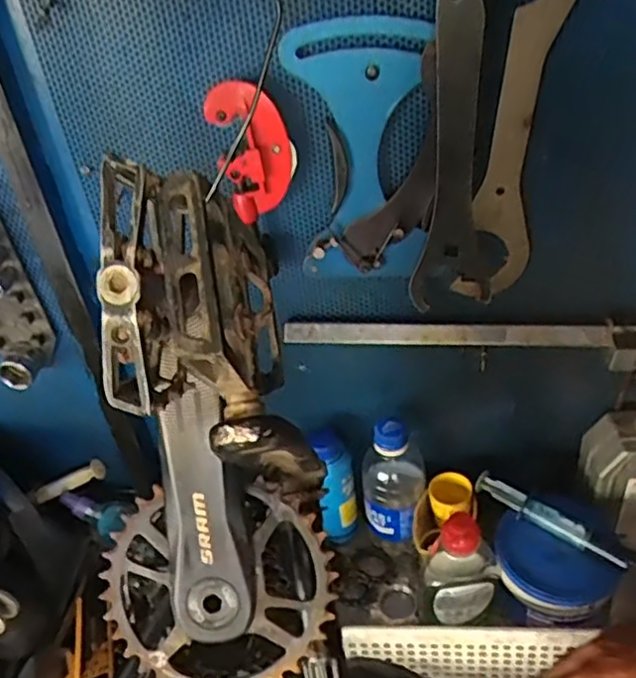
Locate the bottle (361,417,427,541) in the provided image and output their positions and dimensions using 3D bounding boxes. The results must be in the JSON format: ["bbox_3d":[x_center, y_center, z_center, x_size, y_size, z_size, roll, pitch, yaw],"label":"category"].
[{"bbox_3d":[0.073,0.135,0.645,0.064,0.134,0.061,-2,37,9],"label":"bottle"}]

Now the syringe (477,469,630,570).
[{"bbox_3d":[0.204,0.159,0.585,0.140,0.018,0.014,25,48,37],"label":"syringe"}]

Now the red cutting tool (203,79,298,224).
[{"bbox_3d":[-0.048,-0.135,0.479,0.057,0.098,0.018,1,38,13],"label":"red cutting tool"}]

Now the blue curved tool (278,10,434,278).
[{"bbox_3d":[0.030,-0.132,0.491,0.096,0.196,0.016,-1,34,5],"label":"blue curved tool"}]

